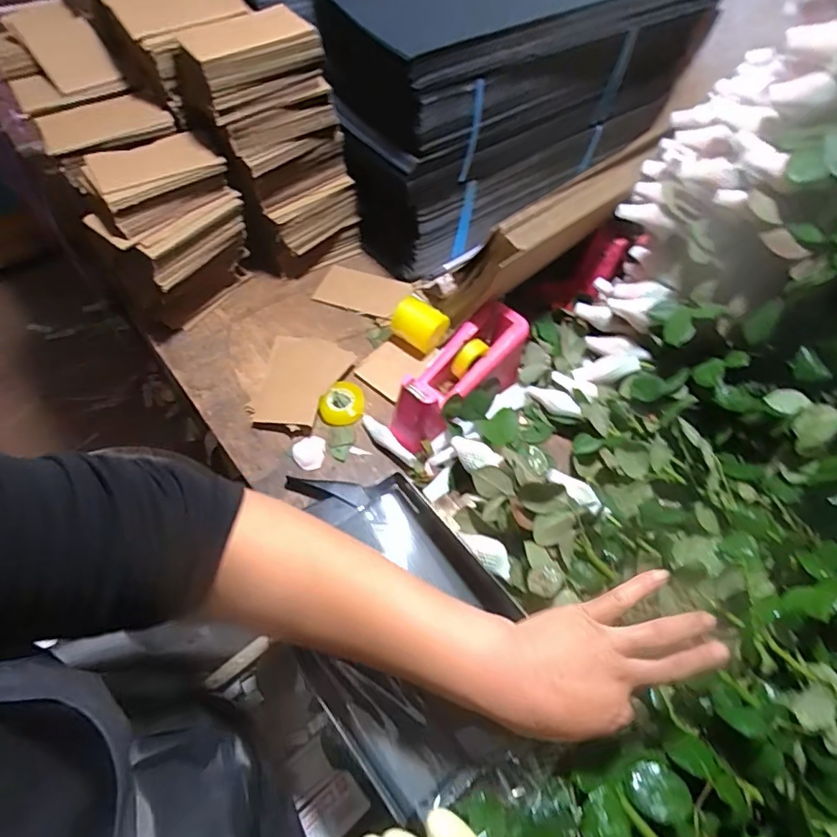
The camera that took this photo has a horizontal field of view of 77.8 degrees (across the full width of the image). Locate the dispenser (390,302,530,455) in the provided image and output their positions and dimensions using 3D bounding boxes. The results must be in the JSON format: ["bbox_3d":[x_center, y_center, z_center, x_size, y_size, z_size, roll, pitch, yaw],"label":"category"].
[{"bbox_3d":[0.048,-0.051,0.641,0.206,0.108,0.072,-42,69,-12],"label":"dispenser"}]

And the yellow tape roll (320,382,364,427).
[{"bbox_3d":[-0.097,-0.020,0.670,0.054,0.018,0.063,5,58,-1],"label":"yellow tape roll"}]

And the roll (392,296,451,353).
[{"bbox_3d":[-0.001,-0.130,0.708,0.068,0.047,0.059,32,62,16],"label":"roll"}]

